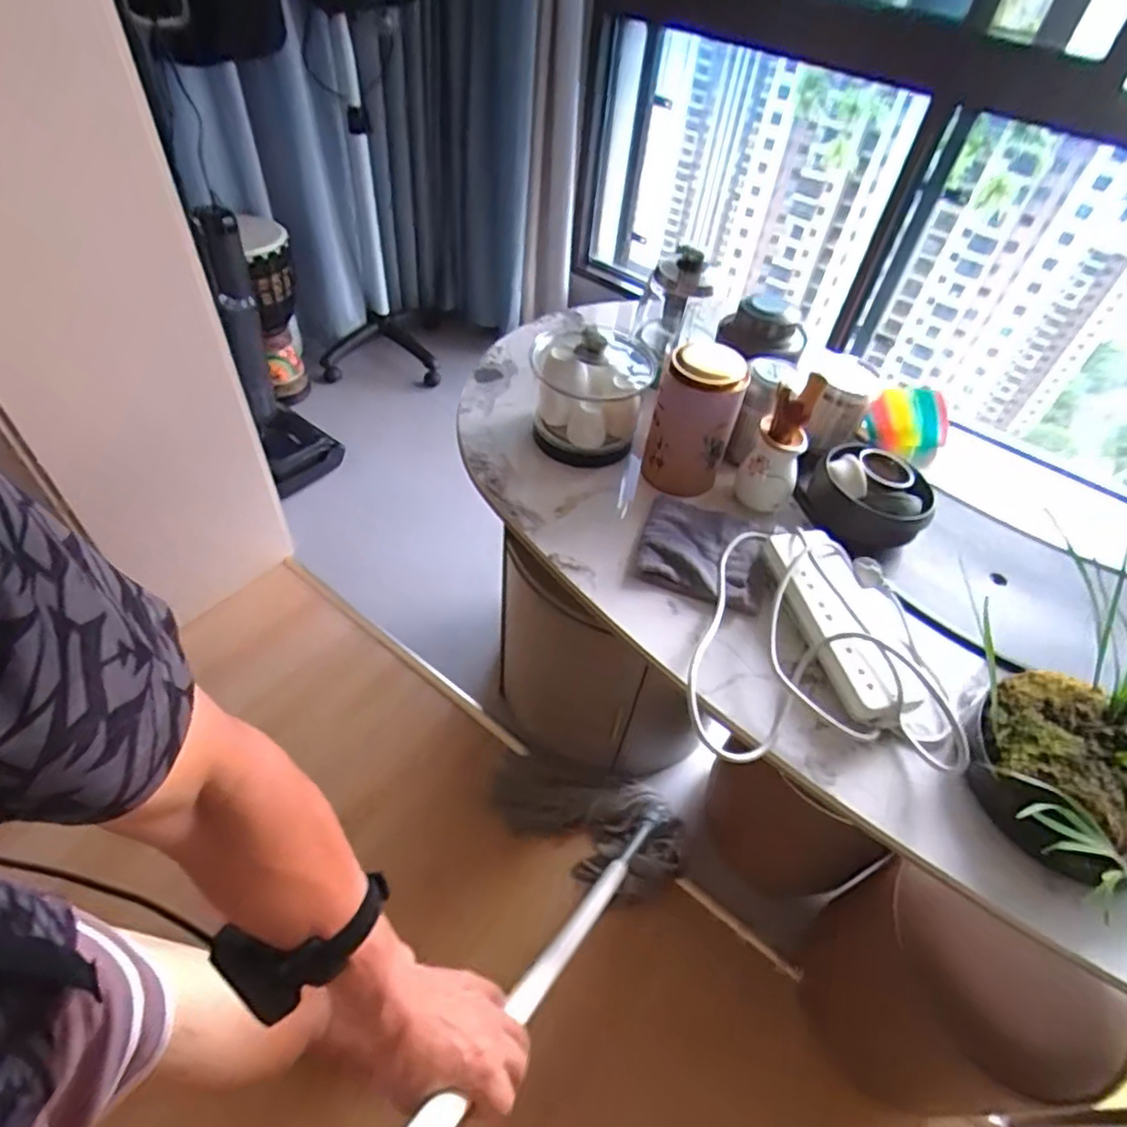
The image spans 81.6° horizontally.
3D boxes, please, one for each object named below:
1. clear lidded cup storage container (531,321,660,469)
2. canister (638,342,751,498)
[{"bbox_3d":[0.032,-0.231,0.872,0.148,0.157,0.141,3,49,-4],"label":"clear lidded cup storage container"},{"bbox_3d":[0.168,-0.182,0.834,0.097,0.172,0.111,17,50,8],"label":"canister"}]

